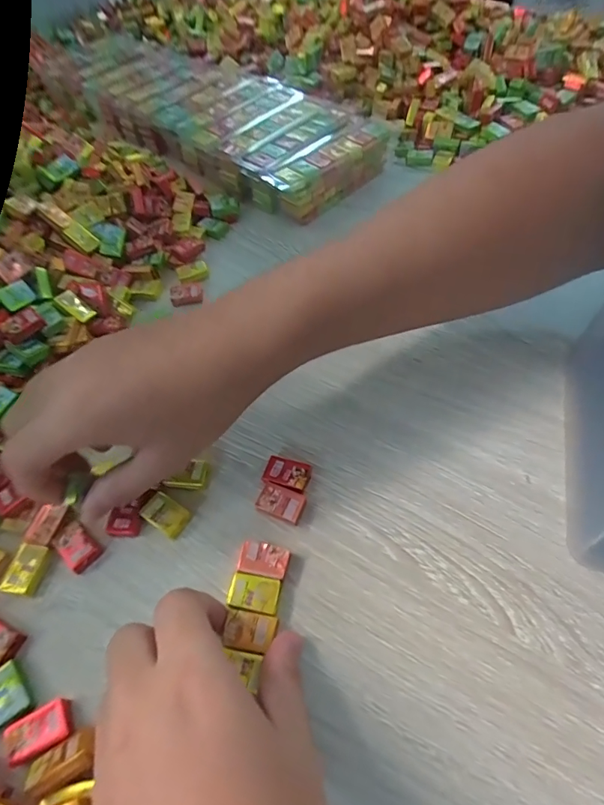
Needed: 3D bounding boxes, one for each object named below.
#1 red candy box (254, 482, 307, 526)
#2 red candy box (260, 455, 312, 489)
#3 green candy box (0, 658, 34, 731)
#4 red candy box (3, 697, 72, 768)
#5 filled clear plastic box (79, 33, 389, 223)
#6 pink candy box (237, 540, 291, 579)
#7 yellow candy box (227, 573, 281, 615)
[{"bbox_3d":[-0.012,0.058,0.266,0.026,0.008,0.017,18,59,18],"label":"red candy box"},{"bbox_3d":[-0.008,0.043,0.276,0.027,0.009,0.019,11,57,13],"label":"red candy box"},{"bbox_3d":[-0.141,0.139,0.220,0.018,0.005,0.027,-38,60,-19],"label":"green candy box"},{"bbox_3d":[-0.120,0.150,0.212,0.027,0.007,0.018,-25,56,-11],"label":"red candy box"},{"bbox_3d":[-0.096,-0.349,0.532,0.182,0.046,0.434,-39,60,-20],"label":"filled clear plastic box"},{"bbox_3d":[-0.020,0.085,0.248,0.026,0.008,0.016,9,56,12],"label":"pink candy box"},{"bbox_3d":[-0.024,0.097,0.236,0.025,0.004,0.017,7,56,11],"label":"yellow candy box"}]

